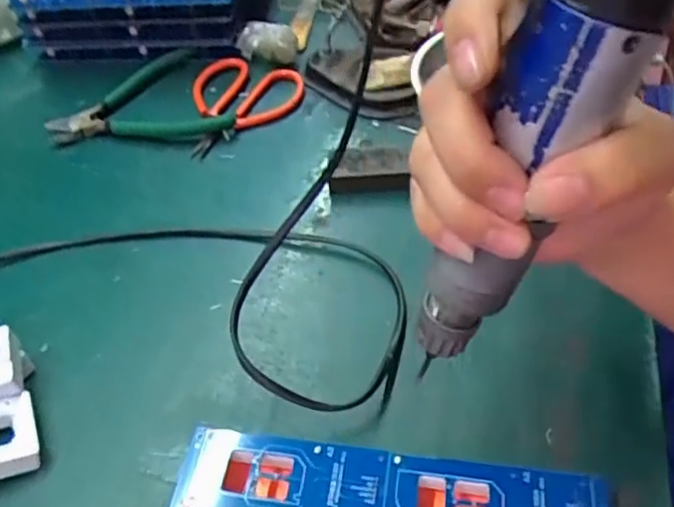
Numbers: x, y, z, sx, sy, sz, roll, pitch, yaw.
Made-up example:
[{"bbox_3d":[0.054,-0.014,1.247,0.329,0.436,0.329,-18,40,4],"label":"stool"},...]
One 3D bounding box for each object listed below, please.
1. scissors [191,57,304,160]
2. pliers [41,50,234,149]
[{"bbox_3d":[-0.081,-0.115,0.507,0.090,0.016,0.105,14,52,17],"label":"scissors"},{"bbox_3d":[-0.165,-0.119,0.521,0.129,0.015,0.131,-22,50,-15],"label":"pliers"}]

